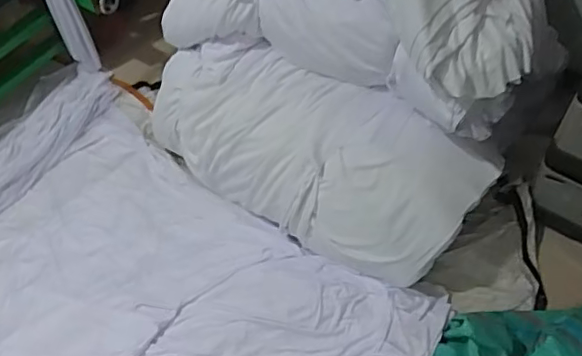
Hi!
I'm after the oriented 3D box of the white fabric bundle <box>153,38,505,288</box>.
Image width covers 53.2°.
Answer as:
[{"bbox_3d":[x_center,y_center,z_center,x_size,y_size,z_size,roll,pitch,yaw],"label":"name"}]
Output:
[{"bbox_3d":[0.031,-0.059,1.356,0.769,0.288,0.295,30,62,21],"label":"white fabric bundle"}]

